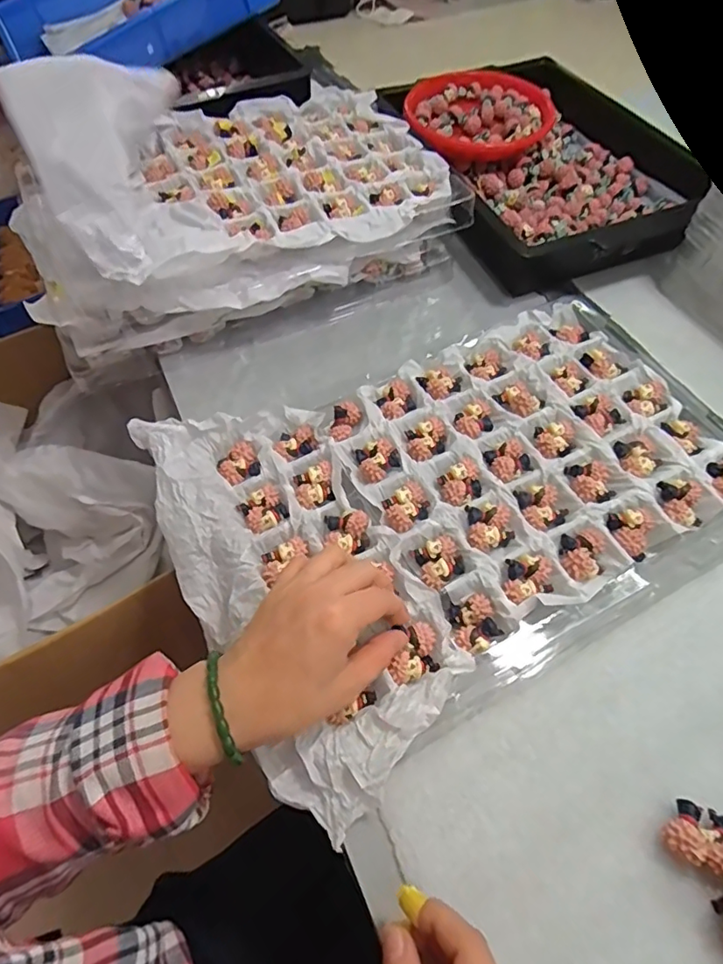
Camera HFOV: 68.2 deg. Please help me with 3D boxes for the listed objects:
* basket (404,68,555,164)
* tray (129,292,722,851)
[{"bbox_3d":[0.145,-0.459,0.676,0.179,0.045,0.183,0,57,2],"label":"basket"},{"bbox_3d":[0.081,0.000,0.414,0.425,0.038,0.279,-26,59,-17],"label":"tray"}]

